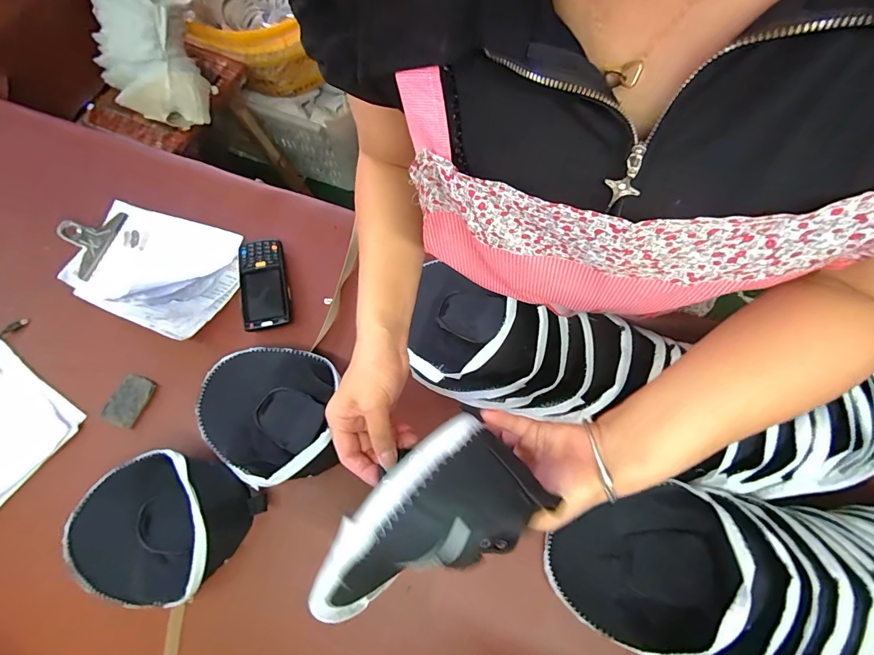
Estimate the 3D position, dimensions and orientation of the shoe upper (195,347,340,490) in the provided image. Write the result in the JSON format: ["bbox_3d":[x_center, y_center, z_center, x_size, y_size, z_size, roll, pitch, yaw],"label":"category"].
[{"bbox_3d":[-0.226,0.111,0.535,0.203,0.063,0.178,0,70,-1],"label":"shoe upper"}]

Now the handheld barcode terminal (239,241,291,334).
[{"bbox_3d":[-0.262,-0.065,0.617,0.068,0.028,0.139,-13,71,-6],"label":"handheld barcode terminal"}]

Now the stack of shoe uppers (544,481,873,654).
[{"bbox_3d":[0.430,0.283,0.444,0.519,0.148,0.193,9,70,2],"label":"stack of shoe uppers"}]

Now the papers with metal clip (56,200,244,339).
[{"bbox_3d":[-0.434,-0.100,0.611,0.254,0.051,0.184,19,71,6],"label":"papers with metal clip"}]

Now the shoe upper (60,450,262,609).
[{"bbox_3d":[-0.341,0.236,0.475,0.236,0.063,0.166,-7,70,-3],"label":"shoe upper"}]

